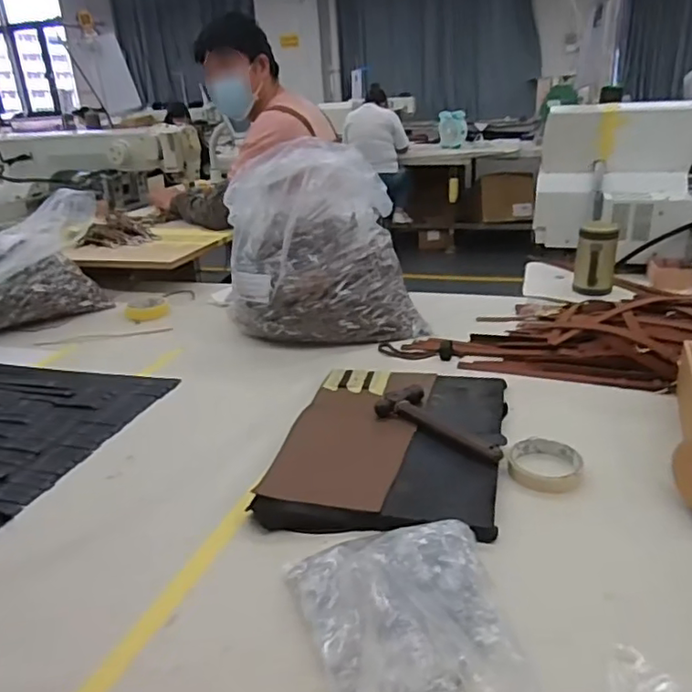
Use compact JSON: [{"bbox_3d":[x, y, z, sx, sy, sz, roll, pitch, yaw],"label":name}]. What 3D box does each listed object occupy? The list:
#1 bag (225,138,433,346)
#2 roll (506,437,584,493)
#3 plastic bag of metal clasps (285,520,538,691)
[{"bbox_3d":[-0.045,-0.203,1.158,0.352,0.340,0.269,-5,24,-4],"label":"bag"},{"bbox_3d":[0.240,0.142,0.719,0.086,0.017,0.092,3,25,15],"label":"roll"},{"bbox_3d":[0.057,0.243,0.458,0.168,0.044,0.264,-7,24,-8],"label":"plastic bag of metal clasps"}]

